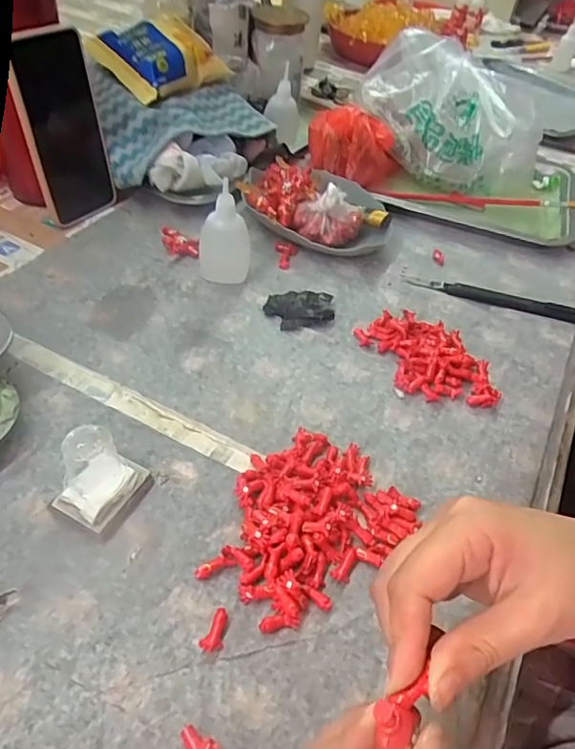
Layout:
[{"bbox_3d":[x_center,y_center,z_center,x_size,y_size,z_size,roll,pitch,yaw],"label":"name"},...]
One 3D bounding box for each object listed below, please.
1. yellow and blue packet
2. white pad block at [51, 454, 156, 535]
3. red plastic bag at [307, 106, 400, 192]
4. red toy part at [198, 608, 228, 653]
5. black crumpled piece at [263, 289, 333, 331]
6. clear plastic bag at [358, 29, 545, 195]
[{"bbox_3d":[-0.142,-0.354,0.598,0.105,0.043,0.124,43,68,4],"label":"yellow and blue packet"},{"bbox_3d":[-0.113,0.072,0.338,0.035,0.016,0.051,27,50,19],"label":"white pad block"},{"bbox_3d":[0.078,-0.254,0.616,0.106,0.074,0.058,4,46,-3],"label":"red plastic bag"},{"bbox_3d":[-0.038,0.138,0.292,0.012,0.007,0.022,19,48,12],"label":"red toy part"},{"bbox_3d":[0.010,-0.060,0.485,0.058,0.012,0.045,-7,48,-13],"label":"black crumpled piece"},{"bbox_3d":[0.194,-0.298,0.645,0.212,0.130,0.114,22,48,14],"label":"clear plastic bag"}]

